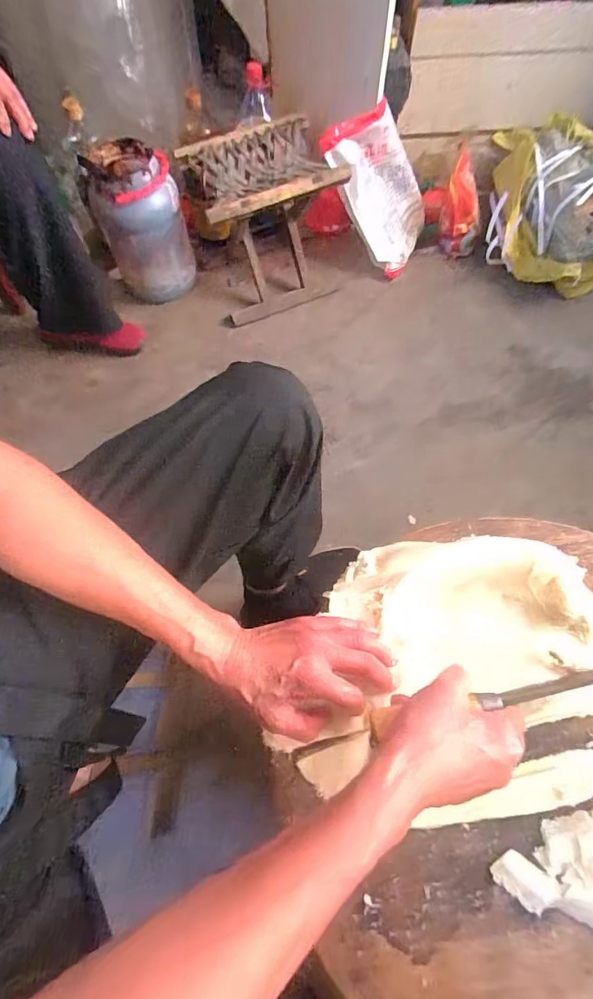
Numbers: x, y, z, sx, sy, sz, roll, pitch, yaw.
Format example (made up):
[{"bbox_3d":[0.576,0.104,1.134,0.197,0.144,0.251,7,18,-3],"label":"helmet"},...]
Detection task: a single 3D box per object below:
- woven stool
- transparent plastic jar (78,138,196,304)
[{"bbox_3d":[-0.059,-0.568,0.918,0.258,0.256,0.246,-23,69,-9],"label":"woven stool"},{"bbox_3d":[-0.312,-0.559,0.922,0.160,0.255,0.186,-14,68,-5],"label":"transparent plastic jar"}]

